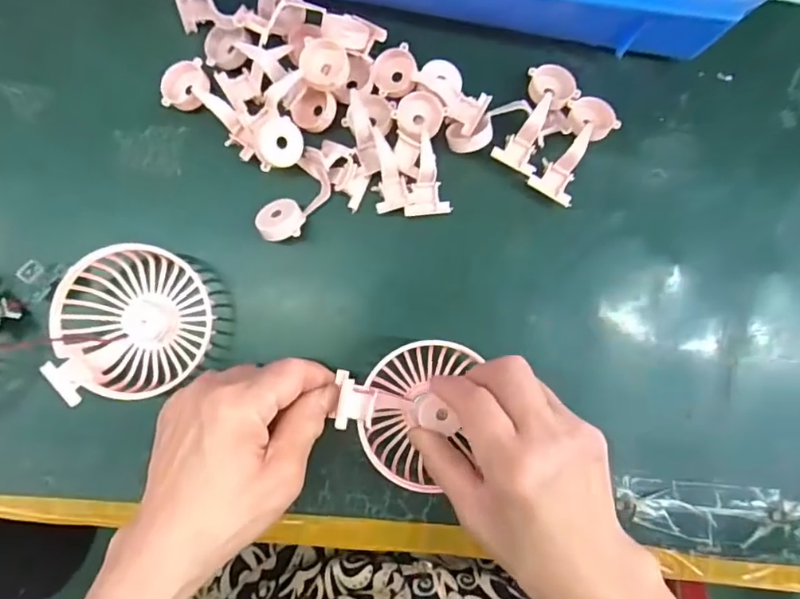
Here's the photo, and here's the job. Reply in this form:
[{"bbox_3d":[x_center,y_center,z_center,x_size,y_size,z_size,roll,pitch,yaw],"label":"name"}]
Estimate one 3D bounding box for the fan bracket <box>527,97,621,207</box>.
[{"bbox_3d":[0.113,-0.097,0.350,0.031,0.028,0.068,32,85,-1],"label":"fan bracket"}]

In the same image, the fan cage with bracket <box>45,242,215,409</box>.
[{"bbox_3d":[-0.163,0.014,0.338,0.086,0.029,0.093,10,80,-24],"label":"fan cage with bracket"}]

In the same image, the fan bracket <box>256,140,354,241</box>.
[{"bbox_3d":[-0.061,-0.068,0.341,0.028,0.023,0.072,31,85,-1],"label":"fan bracket"}]

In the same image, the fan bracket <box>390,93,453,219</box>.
[{"bbox_3d":[0.016,-0.092,0.340,0.031,0.020,0.074,-6,87,-4],"label":"fan bracket"}]

